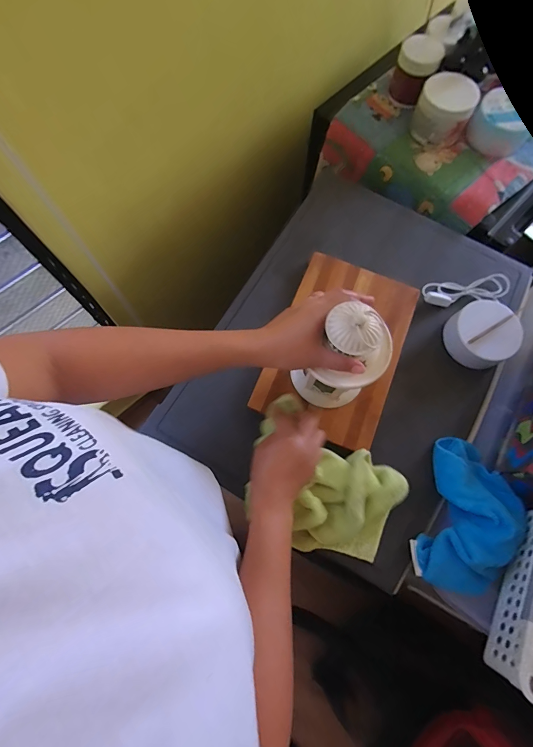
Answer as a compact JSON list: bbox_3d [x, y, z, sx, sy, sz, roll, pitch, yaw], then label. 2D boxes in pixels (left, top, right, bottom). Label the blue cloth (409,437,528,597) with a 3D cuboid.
[{"bbox_3d":[0.267,0.184,0.452,0.126,0.046,0.185,22,74,5],"label":"blue cloth"}]

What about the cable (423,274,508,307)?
[{"bbox_3d":[0.319,-0.132,0.568,0.149,0.024,0.045,-7,74,-3],"label":"cable"}]

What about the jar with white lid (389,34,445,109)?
[{"bbox_3d":[0.263,-0.535,0.635,0.072,0.078,0.082,27,75,7],"label":"jar with white lid"}]

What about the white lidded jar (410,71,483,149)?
[{"bbox_3d":[0.309,-0.459,0.619,0.094,0.071,0.090,32,75,8],"label":"white lidded jar"}]

